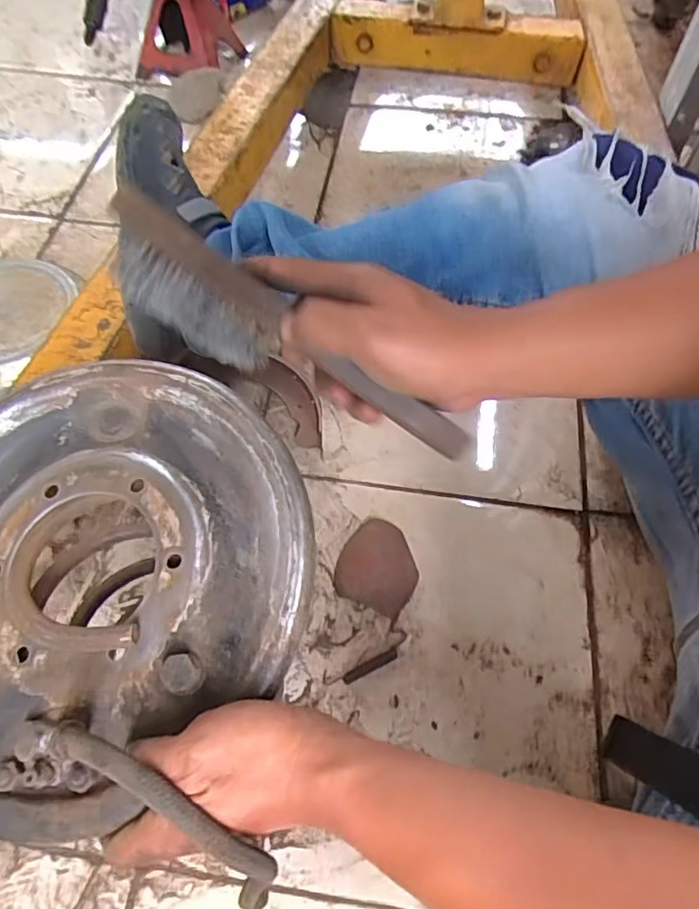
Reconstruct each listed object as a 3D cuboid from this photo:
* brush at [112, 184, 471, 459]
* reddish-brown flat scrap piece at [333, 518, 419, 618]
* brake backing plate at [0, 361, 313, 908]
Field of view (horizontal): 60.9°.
[{"bbox_3d":[-0.035,-0.063,0.328,0.225,0.036,0.044,31,62,2],"label":"brush"},{"bbox_3d":[0.034,0.120,0.657,0.083,0.024,0.097,21,61,8],"label":"reddish-brown flat scrap piece"},{"bbox_3d":[-0.151,0.068,0.345,0.256,0.064,0.251,2,60,-3],"label":"brake backing plate"}]

